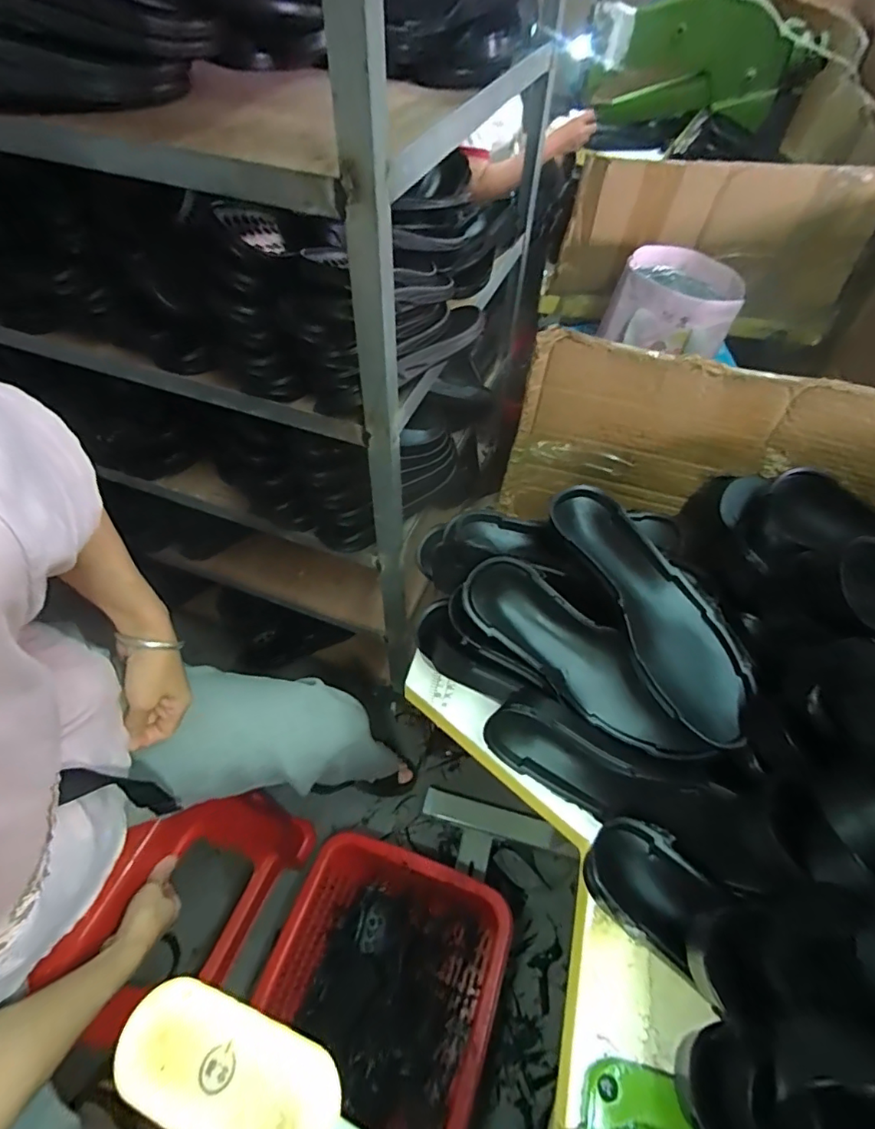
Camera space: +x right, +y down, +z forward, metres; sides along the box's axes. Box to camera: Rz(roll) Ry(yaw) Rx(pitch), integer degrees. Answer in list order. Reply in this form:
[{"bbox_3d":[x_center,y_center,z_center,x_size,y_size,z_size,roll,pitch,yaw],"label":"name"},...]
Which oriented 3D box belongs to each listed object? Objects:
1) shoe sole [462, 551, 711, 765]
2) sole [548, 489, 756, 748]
[{"bbox_3d":[0.131,0.087,0.487,0.245,0.034,0.074,36,79,8],"label":"shoe sole"},{"bbox_3d":[0.199,0.030,0.482,0.086,0.036,0.256,-18,56,-14],"label":"sole"}]

